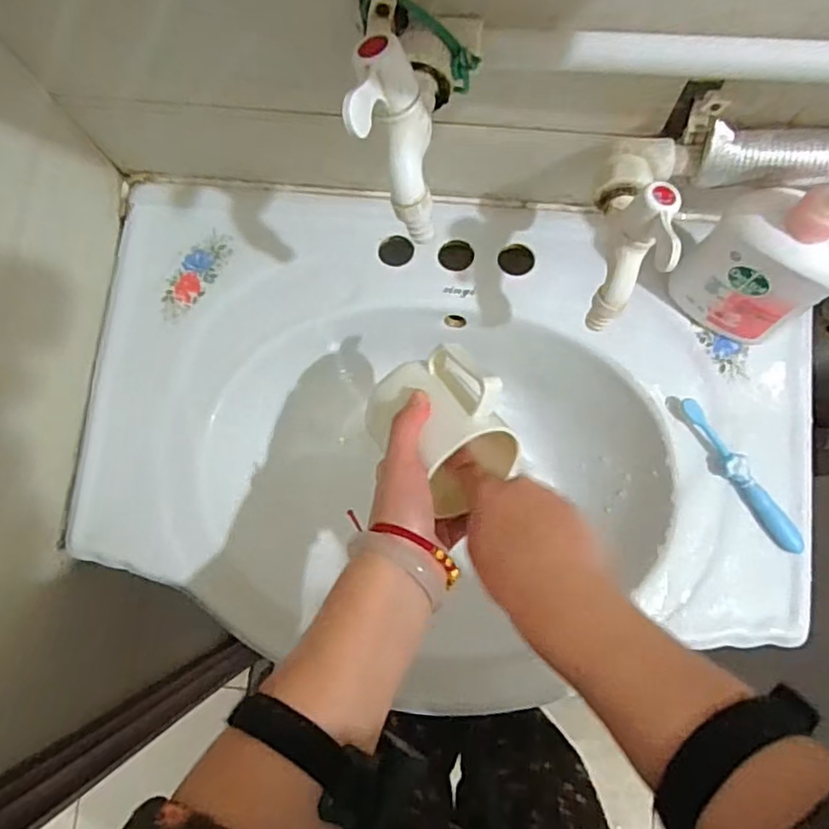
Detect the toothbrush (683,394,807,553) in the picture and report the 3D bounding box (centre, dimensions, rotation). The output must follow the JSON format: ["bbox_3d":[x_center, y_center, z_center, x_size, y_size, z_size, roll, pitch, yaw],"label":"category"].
[{"bbox_3d":[0.258,0.047,0.499,0.021,0.016,0.139,-30,81,-3],"label":"toothbrush"}]

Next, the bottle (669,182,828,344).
[{"bbox_3d":[0.254,-0.111,0.445,0.094,0.185,0.054,28,83,7],"label":"bottle"}]

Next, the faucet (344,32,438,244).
[{"bbox_3d":[-0.009,-0.149,0.325,0.036,0.086,0.082,2,81,3],"label":"faucet"}]

